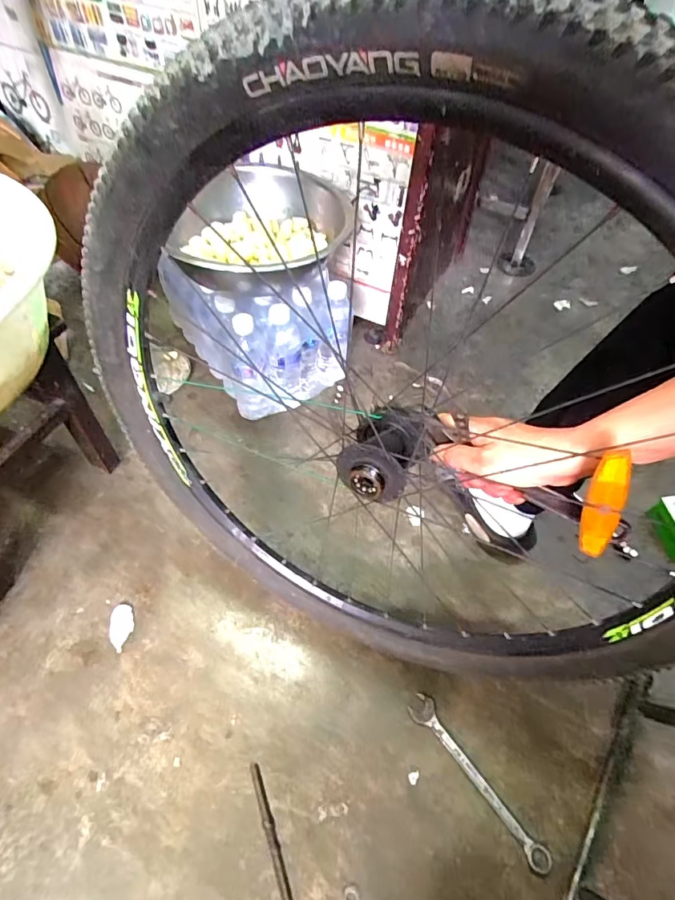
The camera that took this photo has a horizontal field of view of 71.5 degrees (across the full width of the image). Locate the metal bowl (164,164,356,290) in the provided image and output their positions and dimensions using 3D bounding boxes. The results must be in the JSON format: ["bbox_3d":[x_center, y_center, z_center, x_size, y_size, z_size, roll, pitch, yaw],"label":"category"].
[{"bbox_3d":[-0.113,-0.356,0.786,0.275,0.103,0.294,2,53,-3],"label":"metal bowl"}]

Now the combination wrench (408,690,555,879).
[{"bbox_3d":[0.168,0.394,0.566,0.032,0.008,0.211,-31,61,-25],"label":"combination wrench"}]

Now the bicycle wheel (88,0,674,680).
[{"bbox_3d":[0.035,0.020,0.440,0.596,0.648,0.096,22,55,12],"label":"bicycle wheel"}]

